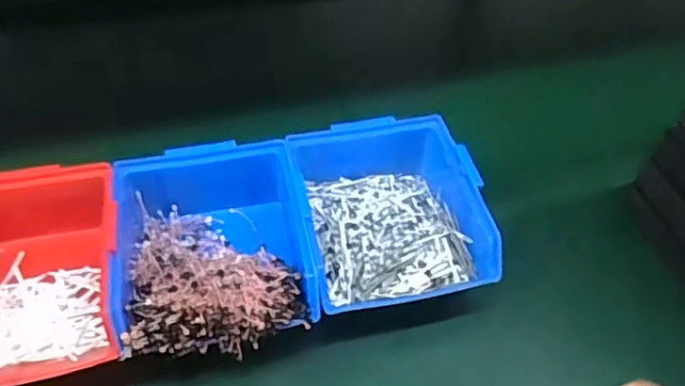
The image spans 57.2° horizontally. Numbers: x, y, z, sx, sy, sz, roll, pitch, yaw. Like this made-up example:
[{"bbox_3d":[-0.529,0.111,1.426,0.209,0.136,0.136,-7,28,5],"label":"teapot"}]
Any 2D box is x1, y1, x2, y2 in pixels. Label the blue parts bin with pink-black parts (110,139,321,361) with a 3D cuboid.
[{"bbox_3d":[-0.089,0.035,0.431,0.125,0.063,0.180,-11,50,-12],"label":"blue parts bin with pink-black parts"}]

